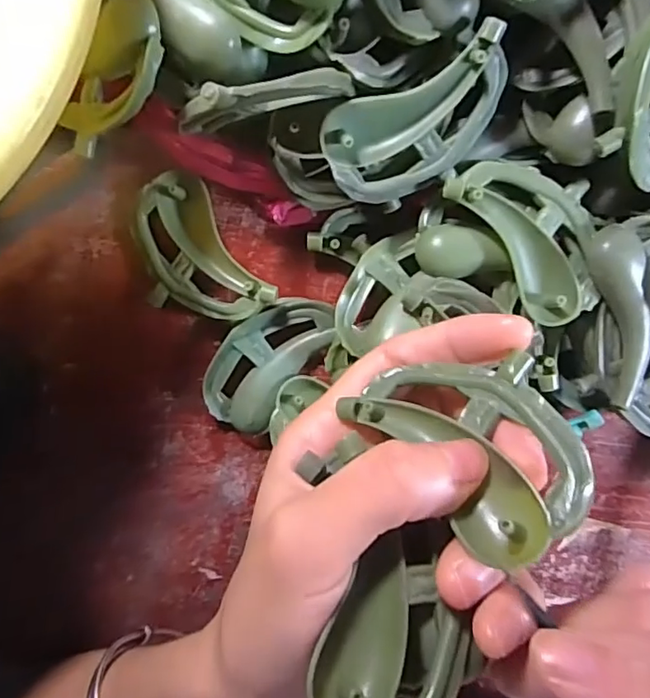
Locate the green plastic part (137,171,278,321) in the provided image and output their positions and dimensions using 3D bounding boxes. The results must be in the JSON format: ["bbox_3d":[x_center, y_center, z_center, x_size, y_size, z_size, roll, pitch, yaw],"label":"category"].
[{"bbox_3d":[-0.055,-0.036,0.220,0.042,0.015,0.065,-35,98,5],"label":"green plastic part"}]

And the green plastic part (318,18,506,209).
[{"bbox_3d":[0.033,-0.077,0.193,0.064,0.018,0.038,-25,115,9],"label":"green plastic part"}]

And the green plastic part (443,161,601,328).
[{"bbox_3d":[0.079,-0.045,0.203,0.041,0.013,0.066,-38,97,5],"label":"green plastic part"}]

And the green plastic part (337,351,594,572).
[{"bbox_3d":[0.039,0.021,0.143,0.042,0.008,0.063,-49,51,5],"label":"green plastic part"}]

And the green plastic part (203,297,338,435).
[{"bbox_3d":[-0.025,0.004,0.233,0.035,0.012,0.064,36,97,-6],"label":"green plastic part"}]

